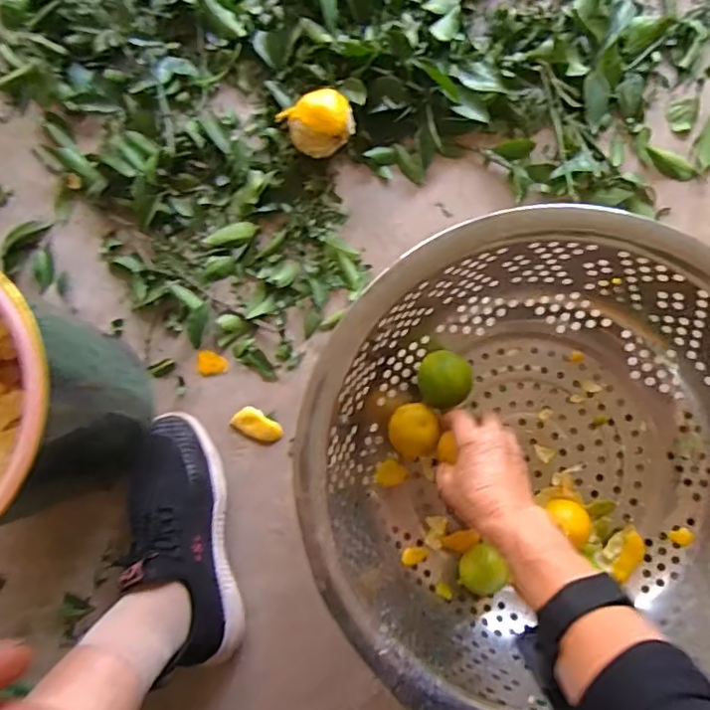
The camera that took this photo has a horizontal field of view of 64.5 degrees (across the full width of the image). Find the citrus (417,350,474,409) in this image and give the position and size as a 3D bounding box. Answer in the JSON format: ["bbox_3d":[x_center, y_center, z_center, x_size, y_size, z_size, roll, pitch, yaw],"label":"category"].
[{"bbox_3d":[0.090,0.026,0.568,0.052,0.056,0.058,9,84,5],"label":"citrus"}]

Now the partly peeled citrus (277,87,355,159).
[{"bbox_3d":[-0.039,-0.247,0.608,0.077,0.053,0.066,-18,83,2],"label":"partly peeled citrus"}]

